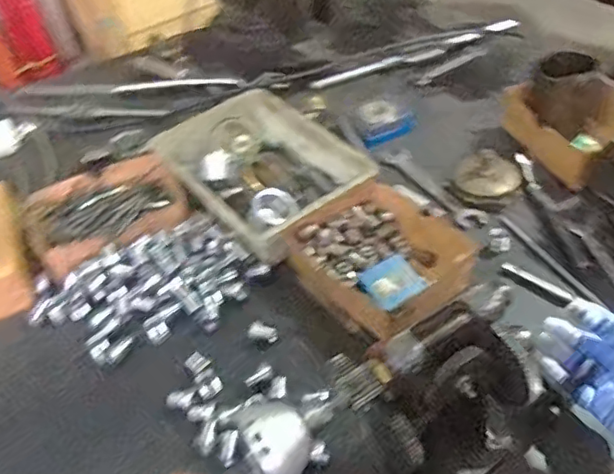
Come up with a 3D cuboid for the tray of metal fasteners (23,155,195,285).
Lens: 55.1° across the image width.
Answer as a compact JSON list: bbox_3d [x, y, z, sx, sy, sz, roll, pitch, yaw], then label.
[{"bbox_3d":[-0.236,-0.031,0.692,0.173,0.035,0.132,-32,49,-24],"label":"tray of metal fasteners"}]

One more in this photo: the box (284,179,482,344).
[{"bbox_3d":[0.087,0.012,0.630,0.179,0.051,0.182,-31,49,-23],"label":"box"}]

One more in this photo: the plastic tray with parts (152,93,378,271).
[{"bbox_3d":[-0.054,-0.084,0.717,0.180,0.059,0.246,-29,48,-22],"label":"plastic tray with parts"}]

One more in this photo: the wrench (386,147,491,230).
[{"bbox_3d":[0.156,-0.061,0.732,0.036,0.015,0.162,-25,46,-17],"label":"wrench"}]

